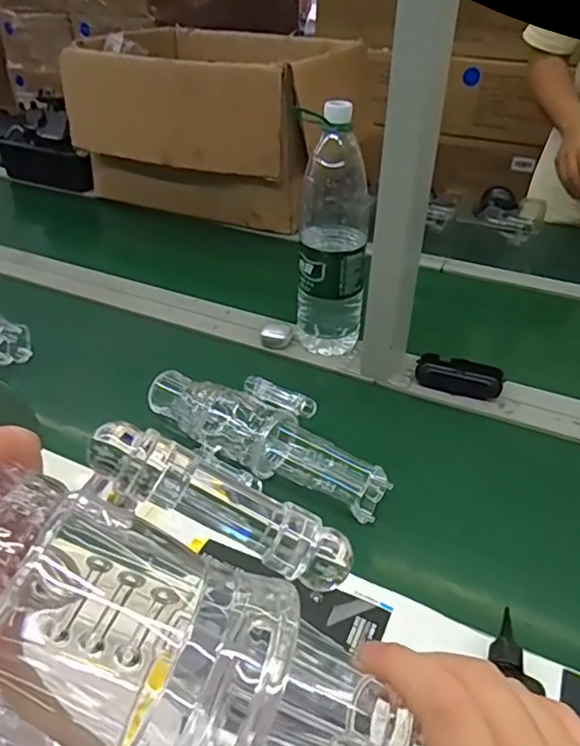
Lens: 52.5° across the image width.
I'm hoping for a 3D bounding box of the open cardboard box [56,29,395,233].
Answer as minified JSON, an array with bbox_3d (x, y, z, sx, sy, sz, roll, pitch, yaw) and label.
[{"bbox_3d":[-0.123,-0.545,1.278,0.573,0.331,0.472,13,38,16],"label":"open cardboard box"}]

